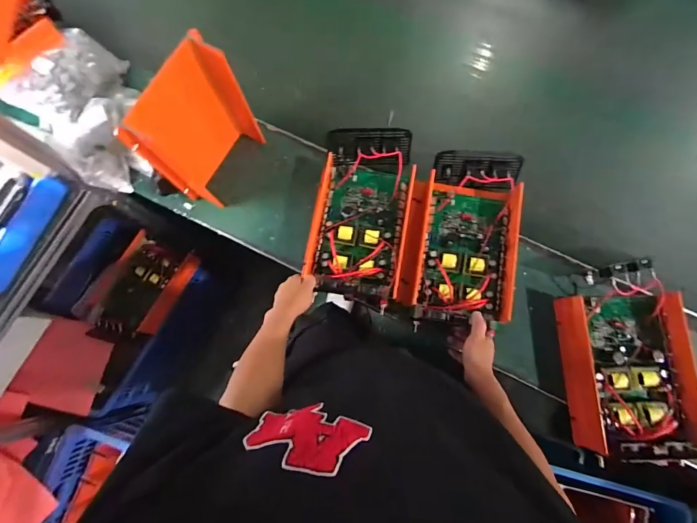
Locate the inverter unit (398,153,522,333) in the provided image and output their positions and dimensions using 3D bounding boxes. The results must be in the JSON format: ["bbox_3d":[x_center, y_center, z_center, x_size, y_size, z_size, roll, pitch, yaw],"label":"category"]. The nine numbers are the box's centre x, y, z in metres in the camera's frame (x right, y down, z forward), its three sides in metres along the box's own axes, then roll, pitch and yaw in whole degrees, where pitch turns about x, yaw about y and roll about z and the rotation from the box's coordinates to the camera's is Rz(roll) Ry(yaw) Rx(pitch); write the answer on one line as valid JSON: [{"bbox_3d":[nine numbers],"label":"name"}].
[{"bbox_3d":[0.244,-0.050,0.790,0.226,0.073,0.366,10,77,4],"label":"inverter unit"}]

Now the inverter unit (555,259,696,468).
[{"bbox_3d":[0.543,0.181,0.720,0.209,0.096,0.359,0,77,2],"label":"inverter unit"}]

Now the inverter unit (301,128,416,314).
[{"bbox_3d":[0.029,-0.112,0.818,0.204,0.086,0.391,10,77,4],"label":"inverter unit"}]

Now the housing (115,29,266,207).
[{"bbox_3d":[-0.294,-0.257,0.762,0.075,0.301,0.225,33,80,8],"label":"housing"}]

